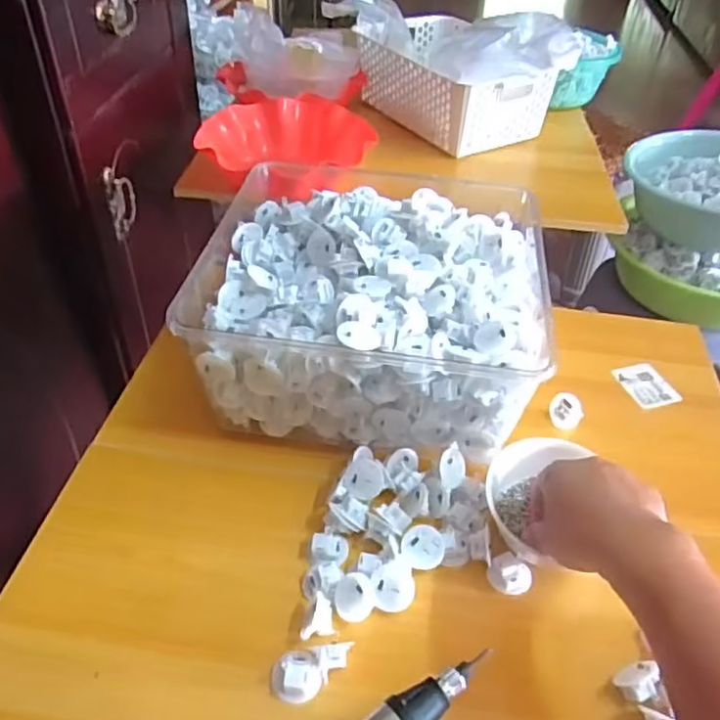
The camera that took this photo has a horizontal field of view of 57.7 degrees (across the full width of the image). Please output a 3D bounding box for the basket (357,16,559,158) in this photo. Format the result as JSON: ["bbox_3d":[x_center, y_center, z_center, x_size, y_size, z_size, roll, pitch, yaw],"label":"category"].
[{"bbox_3d":[0.131,-0.426,1.014,0.192,0.106,0.290,-20,47,-23],"label":"basket"}]

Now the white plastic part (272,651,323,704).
[{"bbox_3d":[-0.043,0.217,0.450,0.033,0.012,0.032,3,42,0],"label":"white plastic part"}]

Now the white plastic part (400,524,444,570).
[{"bbox_3d":[0.049,0.149,0.516,0.032,0.020,0.032,6,42,3],"label":"white plastic part"}]

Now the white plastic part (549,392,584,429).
[{"bbox_3d":[0.201,0.049,0.635,0.016,0.032,0.034,2,67,-50],"label":"white plastic part"}]

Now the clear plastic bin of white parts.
[{"bbox_3d":[0.009,-0.054,0.626,0.301,0.136,0.255,7,42,4],"label":"clear plastic bin of white parts"}]

